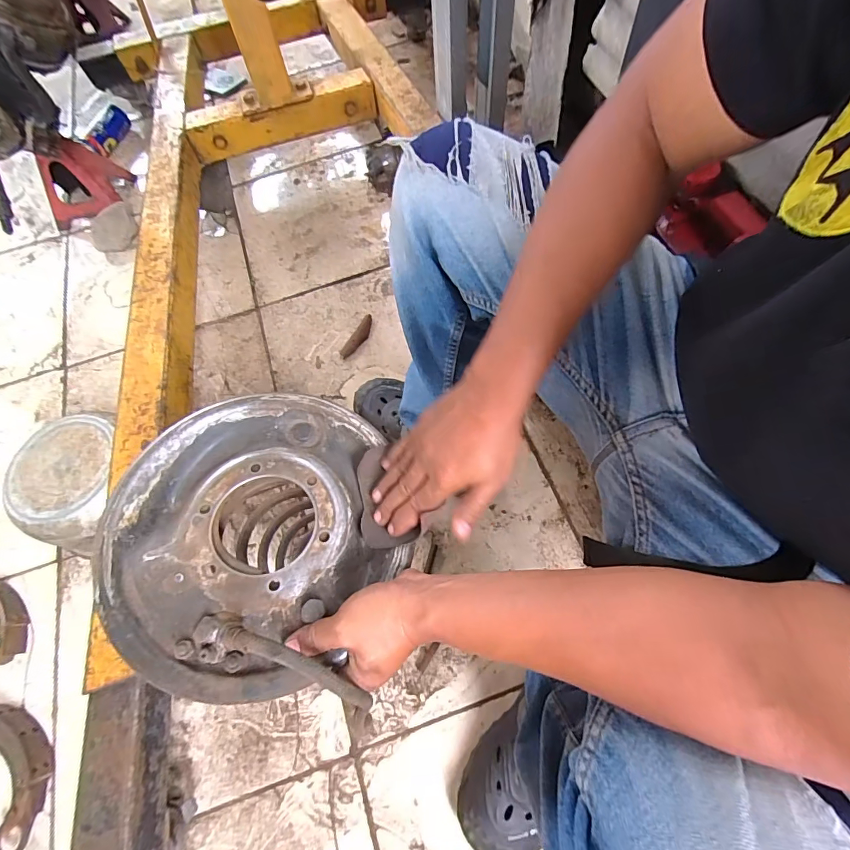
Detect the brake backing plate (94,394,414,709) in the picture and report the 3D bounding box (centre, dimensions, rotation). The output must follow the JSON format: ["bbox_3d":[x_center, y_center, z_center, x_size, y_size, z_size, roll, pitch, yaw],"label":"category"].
[{"bbox_3d":[-0.144,0.091,0.380,0.250,0.075,0.260,-4,66,0],"label":"brake backing plate"}]

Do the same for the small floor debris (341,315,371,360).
[{"bbox_3d":[-0.131,-0.176,0.845,0.030,0.018,0.107,27,69,13],"label":"small floor debris"}]

